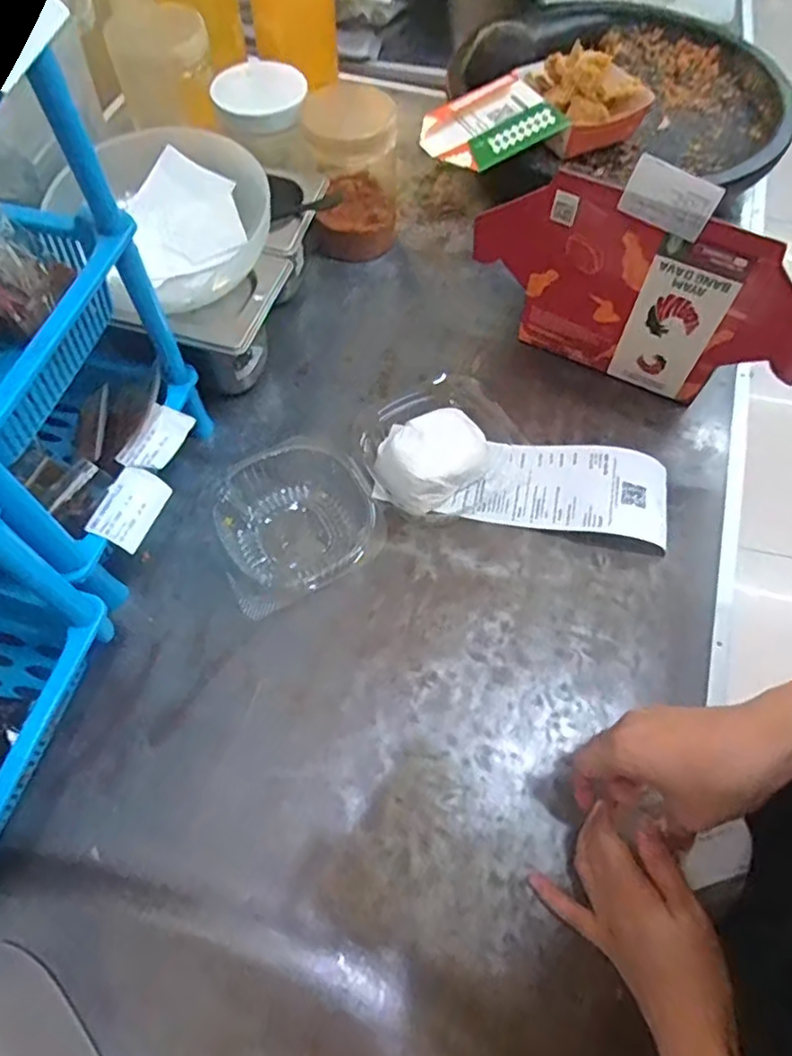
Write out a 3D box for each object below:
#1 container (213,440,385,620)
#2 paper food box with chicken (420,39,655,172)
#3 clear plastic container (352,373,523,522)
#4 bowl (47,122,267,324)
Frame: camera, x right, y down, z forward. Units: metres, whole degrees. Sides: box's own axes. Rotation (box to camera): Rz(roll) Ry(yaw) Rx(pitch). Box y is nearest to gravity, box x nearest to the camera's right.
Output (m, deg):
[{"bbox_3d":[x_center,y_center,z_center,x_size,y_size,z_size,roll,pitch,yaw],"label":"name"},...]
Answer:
[{"bbox_3d":[-0.083,-0.010,0.499,0.127,0.039,0.112,-31,67,-16],"label":"container"},{"bbox_3d":[0.134,-0.414,0.630,0.209,0.064,0.094,-25,65,-13],"label":"paper food box with chicken"},{"bbox_3d":[0.028,-0.073,0.527,0.124,0.047,0.113,1,62,-1],"label":"clear plastic container"},{"bbox_3d":[-0.193,-0.240,0.493,0.156,0.052,0.156,1,62,-1],"label":"bowl"}]

